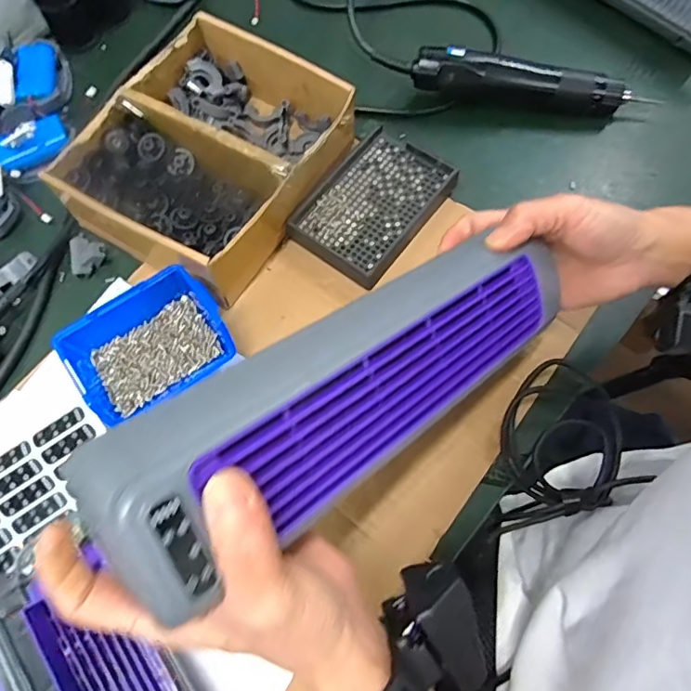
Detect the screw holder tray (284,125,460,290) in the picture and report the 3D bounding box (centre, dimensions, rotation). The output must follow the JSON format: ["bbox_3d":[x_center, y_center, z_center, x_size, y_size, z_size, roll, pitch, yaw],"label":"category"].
[{"bbox_3d":[0.024,-0.125,0.460,0.094,0.016,0.134,35,72,11],"label":"screw holder tray"}]

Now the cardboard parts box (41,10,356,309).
[{"bbox_3d":[-0.115,-0.165,0.446,0.168,0.061,0.204,30,71,10],"label":"cardboard parts box"}]

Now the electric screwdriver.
[{"bbox_3d":[0.179,-0.247,0.502,0.228,0.044,0.030,7,69,1],"label":"electric screwdriver"}]

